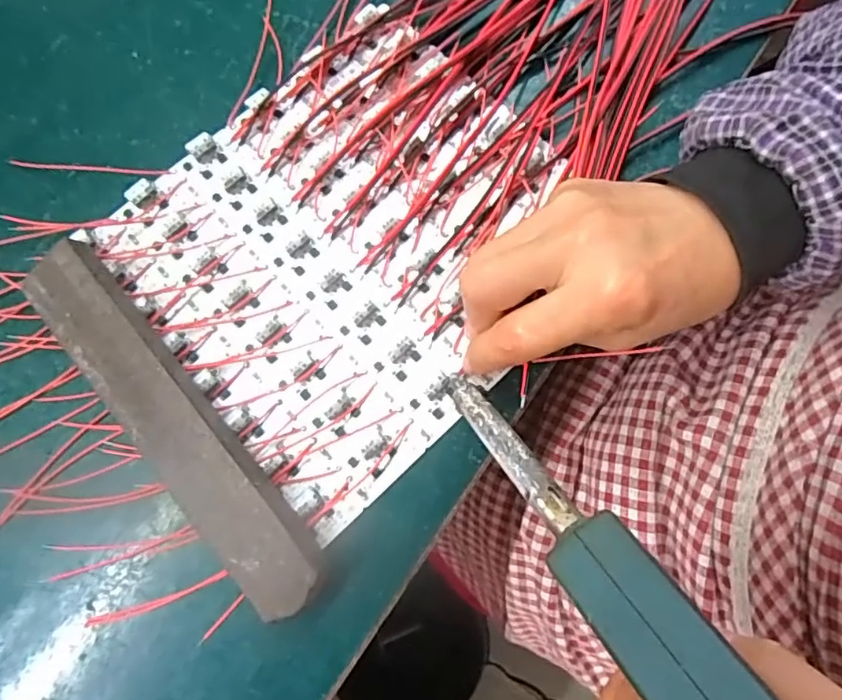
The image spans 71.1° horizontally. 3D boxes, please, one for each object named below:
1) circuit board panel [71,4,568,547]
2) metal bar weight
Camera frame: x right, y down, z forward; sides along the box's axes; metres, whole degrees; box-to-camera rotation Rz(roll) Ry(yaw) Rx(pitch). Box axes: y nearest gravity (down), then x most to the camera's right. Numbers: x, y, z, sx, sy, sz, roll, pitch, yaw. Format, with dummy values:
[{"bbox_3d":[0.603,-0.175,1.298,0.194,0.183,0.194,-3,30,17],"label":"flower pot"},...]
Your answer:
[{"bbox_3d":[-0.031,-0.058,0.303,0.210,0.012,0.202,-40,77,-9],"label":"circuit board panel"},{"bbox_3d":[-0.114,0.033,0.270,0.037,0.026,0.196,-39,77,-9],"label":"metal bar weight"}]

